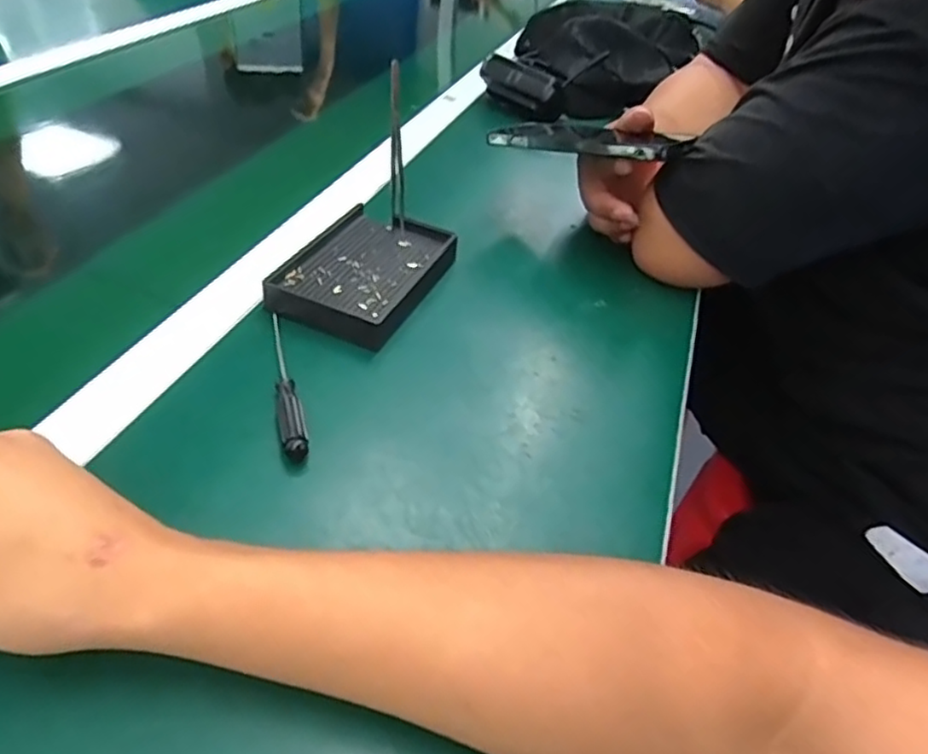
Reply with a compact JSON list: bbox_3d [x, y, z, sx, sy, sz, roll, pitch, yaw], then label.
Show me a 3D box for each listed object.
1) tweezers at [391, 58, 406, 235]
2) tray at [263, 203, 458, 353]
[{"bbox_3d":[-0.048,-0.160,0.482,0.011,0.123,0.010,-10,45,-18],"label":"tweezers"},{"bbox_3d":[-0.074,-0.075,0.486,0.097,0.026,0.139,18,43,12],"label":"tray"}]

